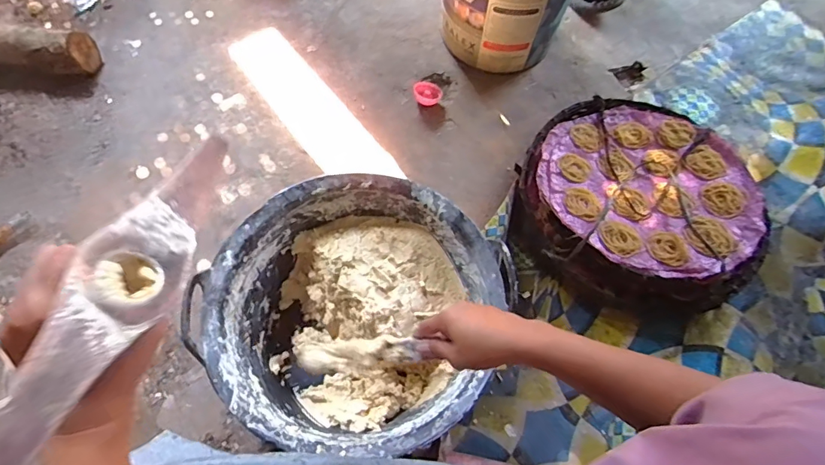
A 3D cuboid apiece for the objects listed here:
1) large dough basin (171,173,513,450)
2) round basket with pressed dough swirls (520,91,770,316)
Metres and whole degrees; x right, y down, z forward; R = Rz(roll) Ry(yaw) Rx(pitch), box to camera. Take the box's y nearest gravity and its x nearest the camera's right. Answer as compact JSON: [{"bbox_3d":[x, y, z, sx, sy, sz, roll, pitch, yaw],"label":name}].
[{"bbox_3d":[-0.087,0.125,0.754,0.400,0.195,0.398,1,65,-2],"label":"large dough basin"},{"bbox_3d":[0.425,-0.068,0.907,0.412,0.121,0.409,1,65,-2],"label":"round basket with pressed dough swirls"}]

